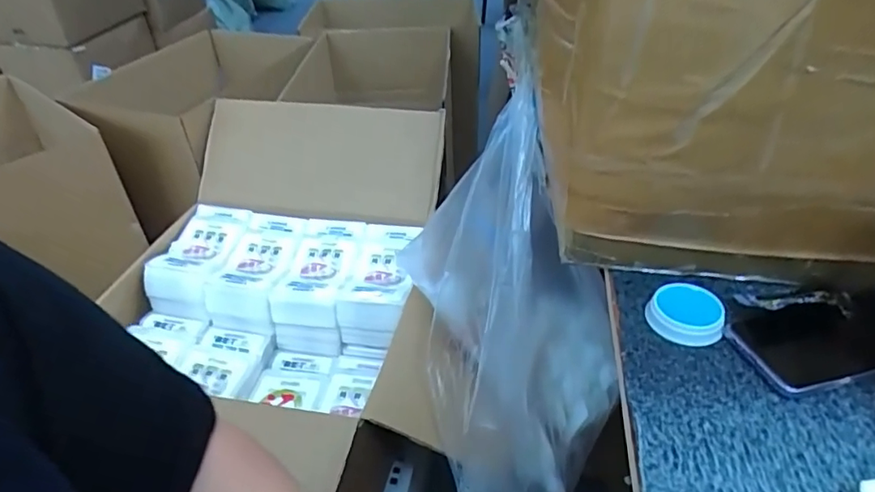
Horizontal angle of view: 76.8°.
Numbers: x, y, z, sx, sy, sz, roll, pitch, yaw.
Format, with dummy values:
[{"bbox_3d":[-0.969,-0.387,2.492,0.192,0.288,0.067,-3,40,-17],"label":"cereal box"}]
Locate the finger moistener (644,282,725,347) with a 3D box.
[{"bbox_3d":[0.215,0.057,0.478,0.060,0.024,0.056,18,41,25],"label":"finger moistener"}]

